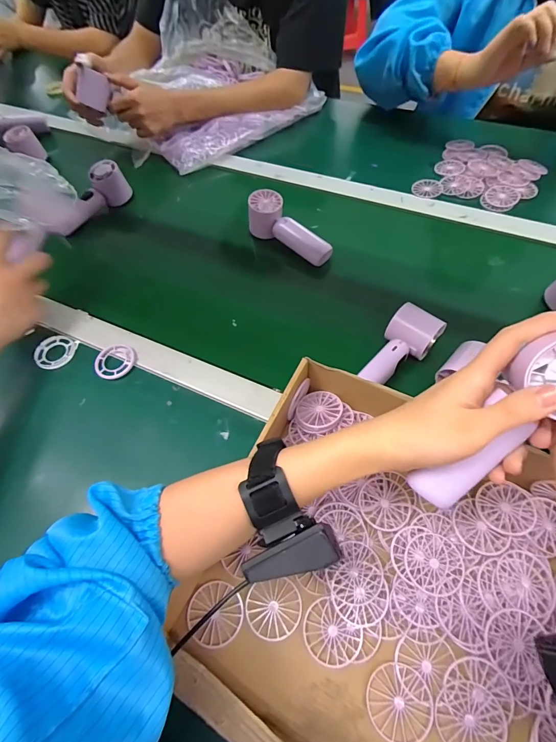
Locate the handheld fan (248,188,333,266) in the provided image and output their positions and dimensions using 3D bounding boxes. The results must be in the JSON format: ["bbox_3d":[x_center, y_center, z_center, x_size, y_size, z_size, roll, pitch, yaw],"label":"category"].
[{"bbox_3d":[0.015,-0.225,0.586,0.056,0.048,0.150,-39,64,-18],"label":"handheld fan"}]

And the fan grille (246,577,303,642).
[{"bbox_3d":[-0.003,0.214,0.335,0.048,0.004,0.046,-2,59,3],"label":"fan grille"}]

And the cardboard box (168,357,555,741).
[{"bbox_3d":[0.109,0.177,0.308,0.333,0.079,0.295,25,64,17],"label":"cardboard box"}]

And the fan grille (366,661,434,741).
[{"bbox_3d":[0.098,0.268,0.300,0.050,0.004,0.049,34,67,21],"label":"fan grille"}]

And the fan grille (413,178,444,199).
[{"bbox_3d":[0.266,-0.322,0.659,0.051,0.005,0.051,-2,59,3],"label":"fan grille"}]

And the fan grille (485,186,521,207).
[{"bbox_3d":[0.381,-0.297,0.630,0.057,0.004,0.051,-41,65,-19],"label":"fan grille"}]

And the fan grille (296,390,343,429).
[{"bbox_3d":[0.046,0.043,0.413,0.048,0.012,0.049,15,61,12],"label":"fan grille"}]

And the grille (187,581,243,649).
[{"bbox_3d":[-0.057,0.221,0.340,0.047,0.008,0.049,-2,49,3],"label":"grille"}]

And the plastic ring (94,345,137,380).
[{"bbox_3d":[-0.219,-0.013,0.501,0.048,0.005,0.054,33,67,21],"label":"plastic ring"}]

